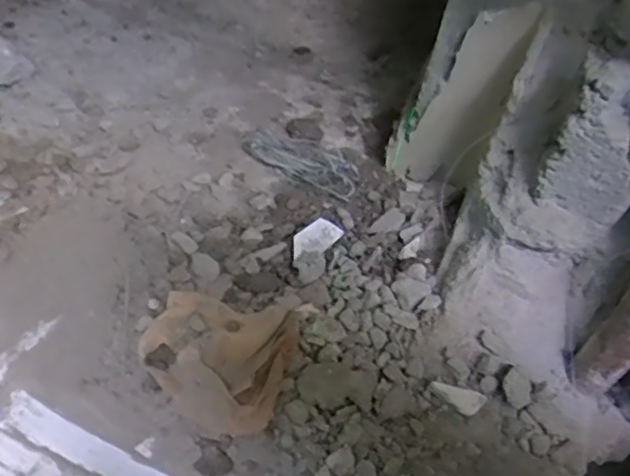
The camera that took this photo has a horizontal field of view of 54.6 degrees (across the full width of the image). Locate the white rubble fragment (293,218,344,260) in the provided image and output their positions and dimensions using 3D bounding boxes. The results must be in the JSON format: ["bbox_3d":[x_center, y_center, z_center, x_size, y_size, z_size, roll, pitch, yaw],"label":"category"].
[{"bbox_3d":[0.000,0.001,0.636,0.053,0.008,0.029,-35,89,6],"label":"white rubble fragment"}]

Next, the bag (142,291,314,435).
[{"bbox_3d":[-0.086,0.098,0.553,0.129,0.025,0.140,14,49,6],"label":"bag"}]

